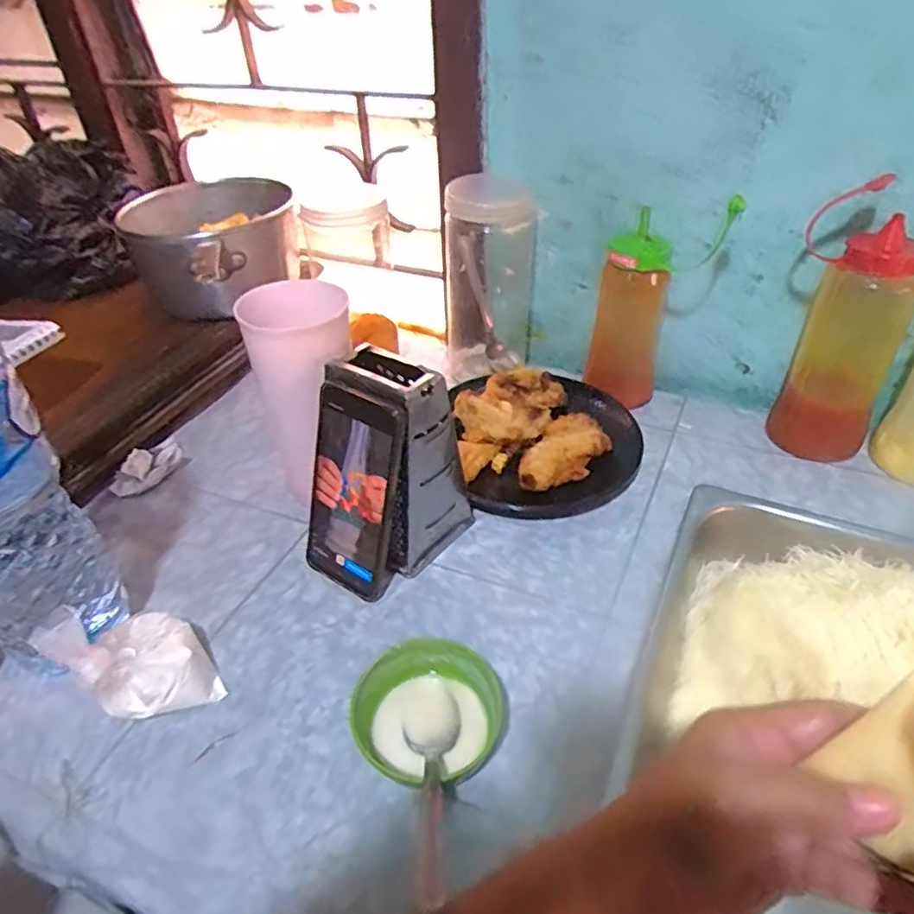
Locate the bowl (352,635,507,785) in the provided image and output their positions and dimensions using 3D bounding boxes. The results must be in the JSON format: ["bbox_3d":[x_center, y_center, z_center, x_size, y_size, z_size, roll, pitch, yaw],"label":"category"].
[{"bbox_3d":[-0.017,0.168,0.410,0.095,0.050,0.083,0,40,4],"label":"bowl"}]

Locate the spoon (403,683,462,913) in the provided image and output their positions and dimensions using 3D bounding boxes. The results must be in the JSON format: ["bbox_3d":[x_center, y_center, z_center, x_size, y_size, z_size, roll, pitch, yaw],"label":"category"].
[{"bbox_3d":[-0.015,0.186,0.368,0.035,0.019,0.141,-3,15,0],"label":"spoon"}]

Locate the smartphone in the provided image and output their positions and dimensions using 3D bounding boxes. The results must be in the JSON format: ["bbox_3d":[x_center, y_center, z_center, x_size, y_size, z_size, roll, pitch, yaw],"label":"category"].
[{"bbox_3d":[-0.083,0.028,0.495,0.078,0.160,0.016,20,24,25],"label":"smartphone"}]

